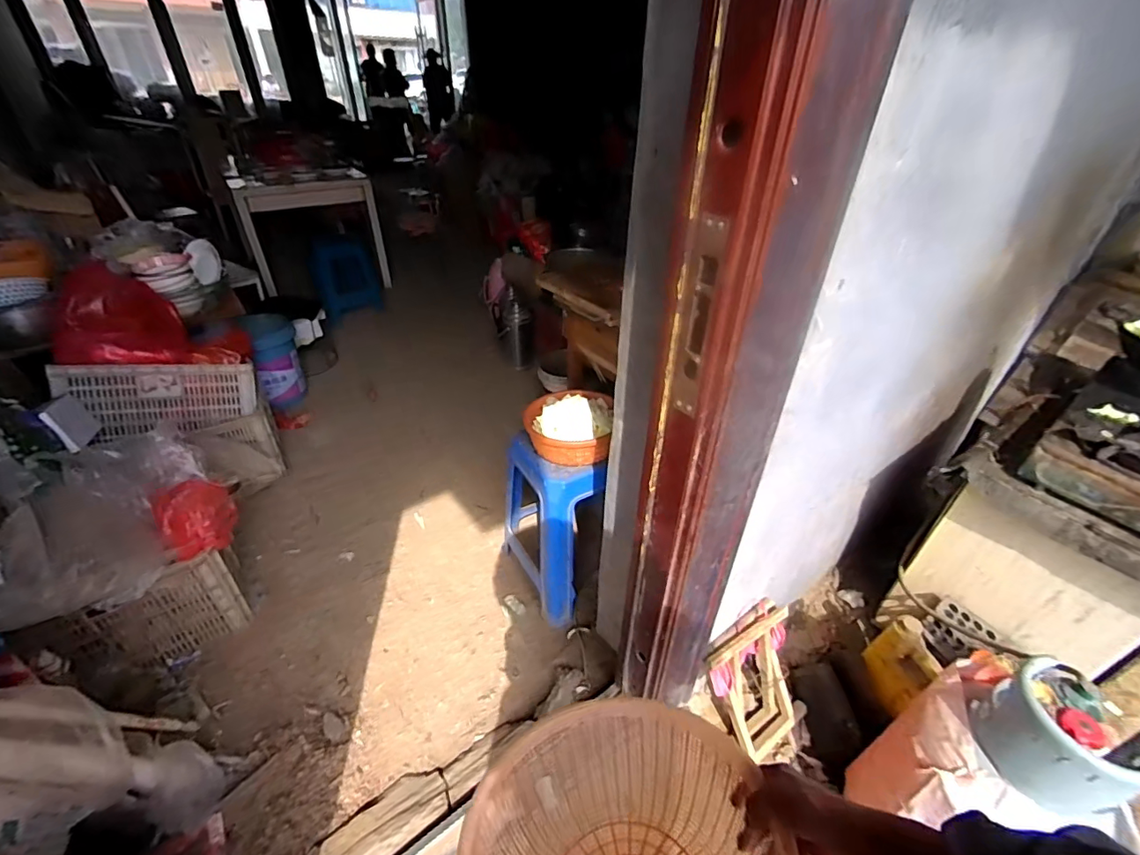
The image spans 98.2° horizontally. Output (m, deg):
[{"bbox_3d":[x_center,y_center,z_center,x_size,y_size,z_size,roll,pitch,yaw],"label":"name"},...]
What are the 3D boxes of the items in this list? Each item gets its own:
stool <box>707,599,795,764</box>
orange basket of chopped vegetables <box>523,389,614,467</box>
[{"bbox_3d":[0.475,0.650,1.249,0.266,0.366,0.074,-27,16,-28],"label":"stool"},{"bbox_3d":[-0.004,-0.014,1.332,0.236,0.089,0.241,6,36,6],"label":"orange basket of chopped vegetables"}]

